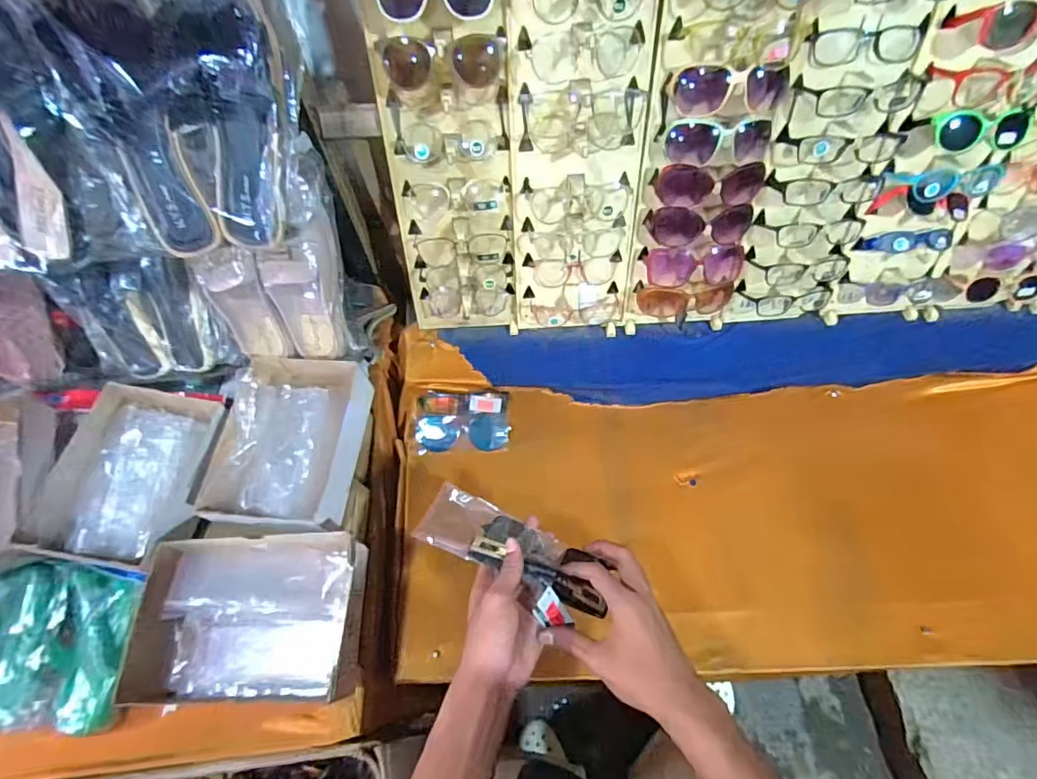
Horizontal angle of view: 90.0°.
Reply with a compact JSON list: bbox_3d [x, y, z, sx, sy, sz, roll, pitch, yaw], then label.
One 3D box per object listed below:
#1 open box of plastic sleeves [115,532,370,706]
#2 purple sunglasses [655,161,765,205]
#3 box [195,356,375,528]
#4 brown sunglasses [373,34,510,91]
[{"bbox_3d":[-0.294,0.251,0.584,0.223,0.079,0.169,-1,61,1],"label":"open box of plastic sleeves"},{"bbox_3d":[0.258,-0.266,0.684,0.141,0.056,0.049,-2,61,0],"label":"purple sunglasses"},{"bbox_3d":[-0.300,0.063,0.685,0.161,0.074,0.219,5,61,4],"label":"box"},{"bbox_3d":[-0.083,-0.372,0.590,0.131,0.053,0.045,3,61,3],"label":"brown sunglasses"}]

